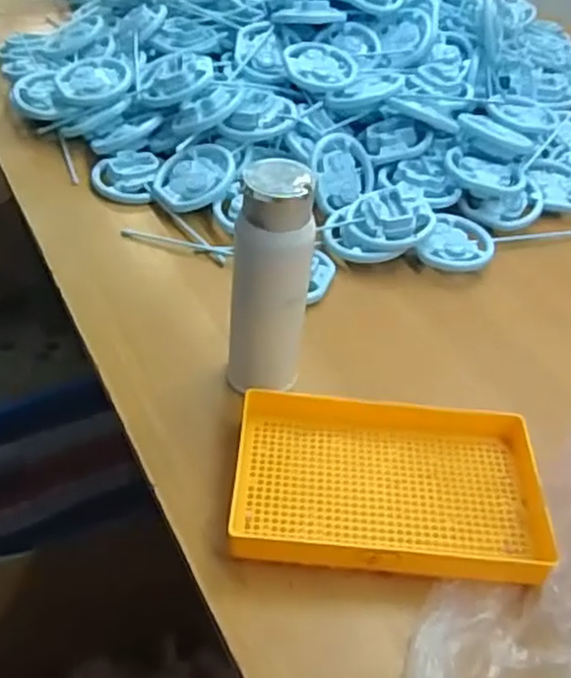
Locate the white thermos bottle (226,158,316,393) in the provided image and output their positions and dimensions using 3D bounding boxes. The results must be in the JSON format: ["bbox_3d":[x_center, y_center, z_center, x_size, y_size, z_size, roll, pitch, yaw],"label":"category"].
[{"bbox_3d":[-0.014,-0.038,0.613,0.065,0.216,0.063,7,43,1],"label":"white thermos bottle"}]

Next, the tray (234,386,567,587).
[{"bbox_3d":[0.084,0.118,0.588,0.252,0.032,0.160,3,43,-2],"label":"tray"}]

